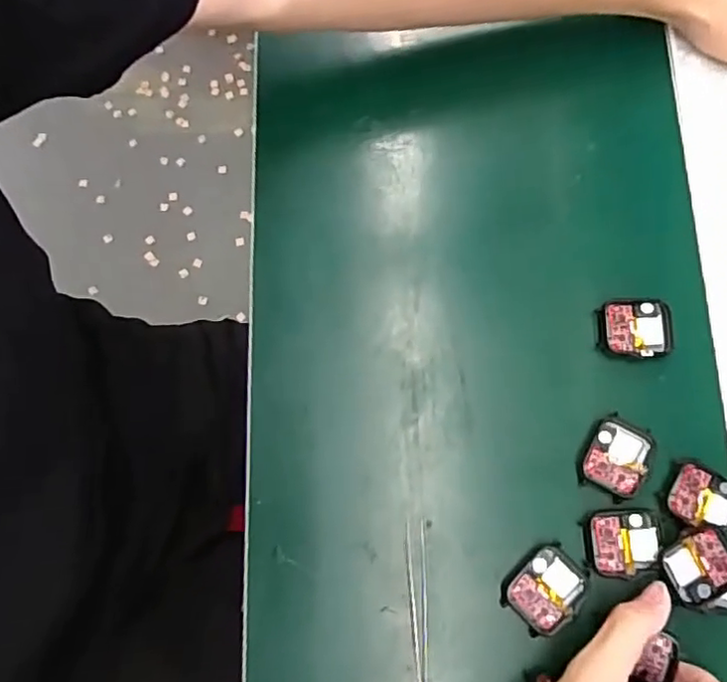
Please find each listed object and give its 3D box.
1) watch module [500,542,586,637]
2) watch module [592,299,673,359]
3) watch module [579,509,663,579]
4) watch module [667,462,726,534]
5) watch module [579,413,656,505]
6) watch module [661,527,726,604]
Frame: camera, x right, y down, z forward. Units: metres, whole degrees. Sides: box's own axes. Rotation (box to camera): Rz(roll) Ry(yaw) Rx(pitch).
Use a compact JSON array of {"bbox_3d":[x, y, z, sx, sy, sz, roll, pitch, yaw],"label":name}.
[{"bbox_3d":[0.106,0.144,0.361,0.046,0.007,0.036,-43,80,-9],"label":"watch module"},{"bbox_3d":[0.173,-0.008,0.394,0.046,0.008,0.036,0,77,0],"label":"watch module"},{"bbox_3d":[0.152,0.118,0.359,0.043,0.011,0.037,-2,77,-1],"label":"watch module"},{"bbox_3d":[0.205,0.094,0.366,0.042,0.010,0.034,23,78,5],"label":"watch module"},{"bbox_3d":[0.155,0.071,0.377,0.035,0.005,0.046,28,78,6],"label":"watch module"},{"bbox_3d":[0.192,0.128,0.356,0.041,0.013,0.035,-22,78,-5],"label":"watch module"}]

